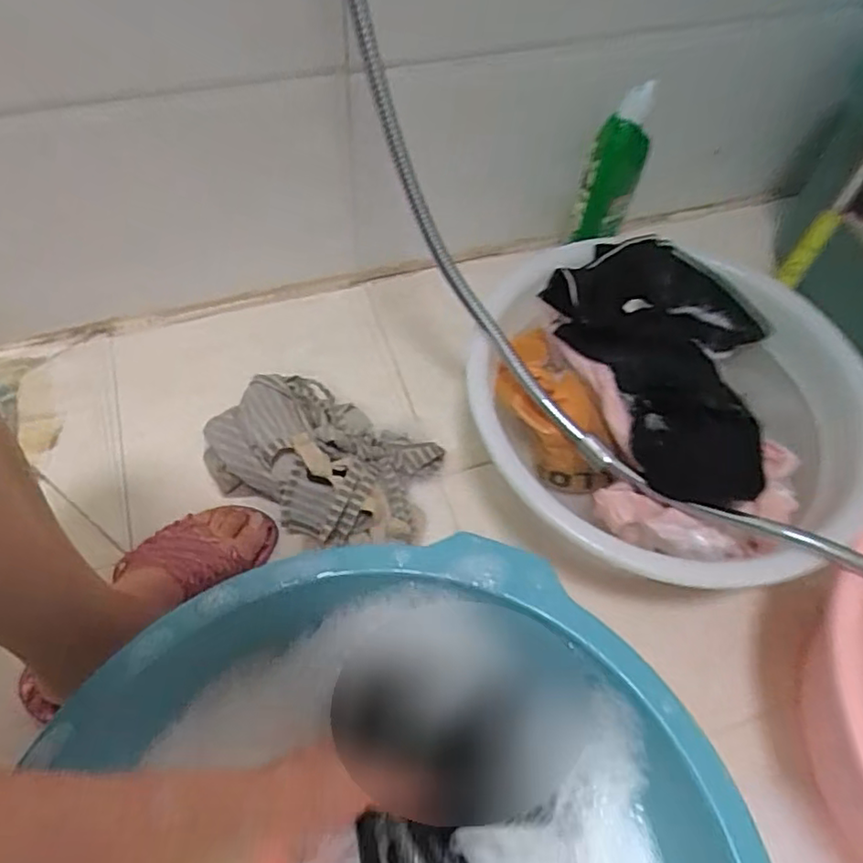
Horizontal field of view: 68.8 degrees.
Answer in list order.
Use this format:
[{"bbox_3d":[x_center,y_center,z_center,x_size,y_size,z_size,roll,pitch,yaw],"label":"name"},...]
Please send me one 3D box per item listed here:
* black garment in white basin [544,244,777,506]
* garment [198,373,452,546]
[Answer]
[{"bbox_3d":[0.242,-0.072,0.571,0.199,0.077,0.264,-20,59,-16],"label":"black garment in white basin"},{"bbox_3d":[-0.109,0.022,0.608,0.216,0.069,0.143,17,56,9],"label":"garment"}]

